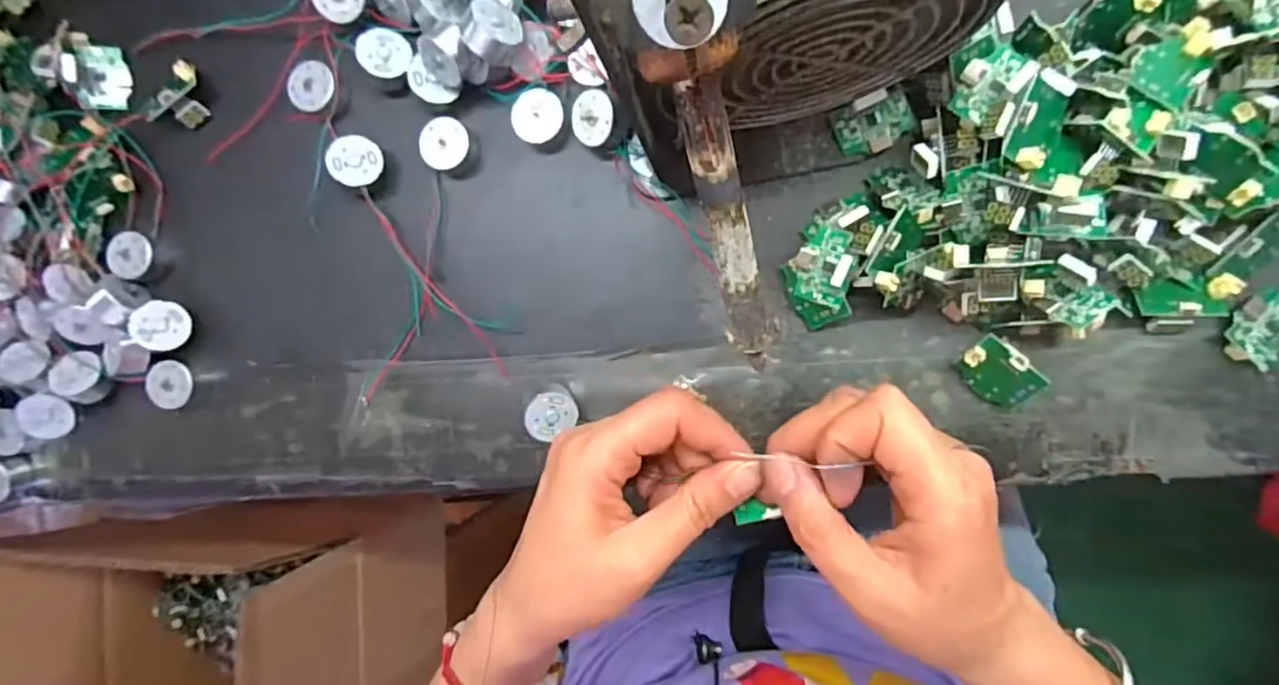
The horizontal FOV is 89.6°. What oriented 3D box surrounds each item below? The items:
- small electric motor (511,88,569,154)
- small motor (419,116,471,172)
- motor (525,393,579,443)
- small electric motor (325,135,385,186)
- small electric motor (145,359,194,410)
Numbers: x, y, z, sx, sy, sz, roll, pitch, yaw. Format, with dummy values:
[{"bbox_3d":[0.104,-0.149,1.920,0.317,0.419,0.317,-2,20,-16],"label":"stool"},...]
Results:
[{"bbox_3d":[-0.045,-0.102,0.293,0.024,0.015,0.023,0,91,7],"label":"small electric motor"},{"bbox_3d":[-0.091,-0.092,0.299,0.021,0.010,0.023,0,91,7],"label":"small motor"},{"bbox_3d":[-0.039,0.032,0.291,0.021,0.018,0.019,-34,87,7],"label":"motor"},{"bbox_3d":[-0.133,-0.084,0.302,0.025,0.012,0.025,1,76,-24],"label":"small electric motor"},{"bbox_3d":[-0.235,0.021,0.321,0.023,0.008,0.024,-5,91,7],"label":"small electric motor"}]

